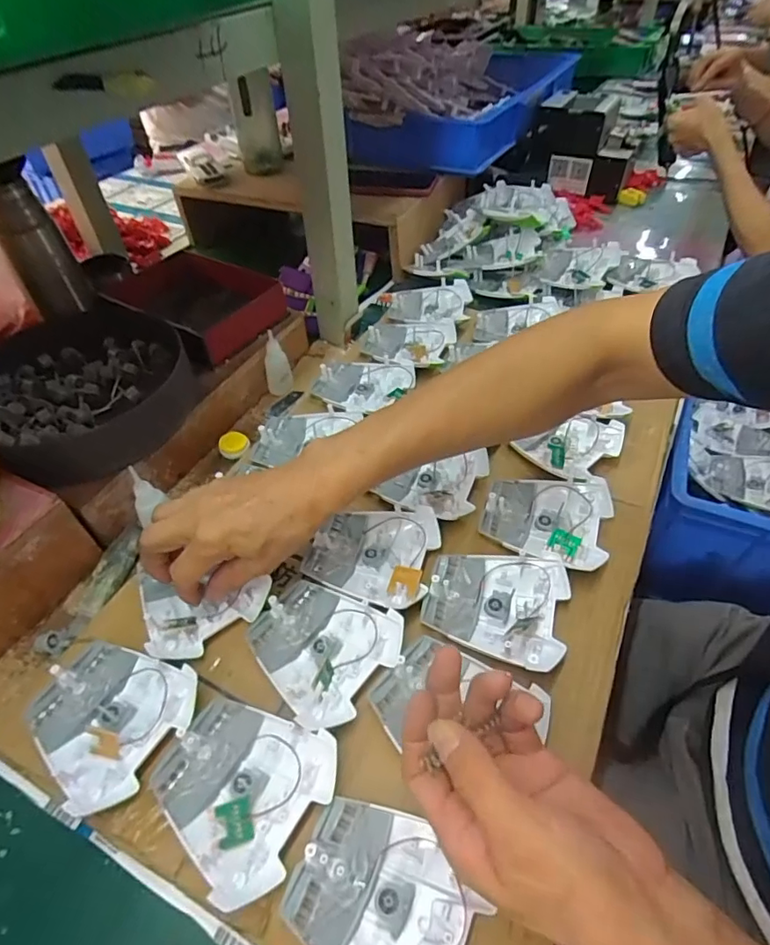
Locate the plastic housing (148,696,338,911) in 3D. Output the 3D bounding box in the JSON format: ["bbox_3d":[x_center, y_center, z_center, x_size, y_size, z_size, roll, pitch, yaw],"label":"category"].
[{"bbox_3d":[-0.095,0.205,0.343,0.108,0.026,0.096,24,53,21],"label":"plastic housing"}]

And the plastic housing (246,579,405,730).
[{"bbox_3d":[-0.051,0.135,0.397,0.112,0.018,0.098,17,50,16],"label":"plastic housing"}]

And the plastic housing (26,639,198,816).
[{"bbox_3d":[-0.199,0.179,0.373,0.108,0.026,0.098,13,49,13],"label":"plastic housing"}]

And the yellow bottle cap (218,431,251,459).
[{"bbox_3d":[-0.163,-0.030,0.563,0.031,0.008,0.031,18,64,-13],"label":"yellow bottle cap"}]

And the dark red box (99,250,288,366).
[{"bbox_3d":[-0.228,-0.205,0.627,0.188,0.043,0.136,25,53,22],"label":"dark red box"}]

